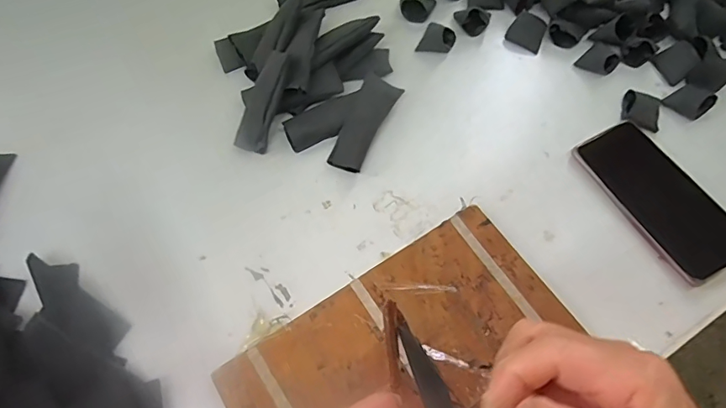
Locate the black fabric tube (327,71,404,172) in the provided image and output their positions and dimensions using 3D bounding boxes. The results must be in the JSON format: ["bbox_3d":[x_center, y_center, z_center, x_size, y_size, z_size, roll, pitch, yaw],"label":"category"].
[{"bbox_3d":[0.000,-0.084,0.477,0.036,0.029,0.107,22,66,14],"label":"black fabric tube"}]

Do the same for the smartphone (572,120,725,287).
[{"bbox_3d":[0.278,-0.008,0.439,0.077,0.010,0.161,-27,64,-10],"label":"smartphone"}]

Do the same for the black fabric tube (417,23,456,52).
[{"bbox_3d":[0.086,-0.193,0.533,0.036,0.022,0.041,22,66,14],"label":"black fabric tube"}]

